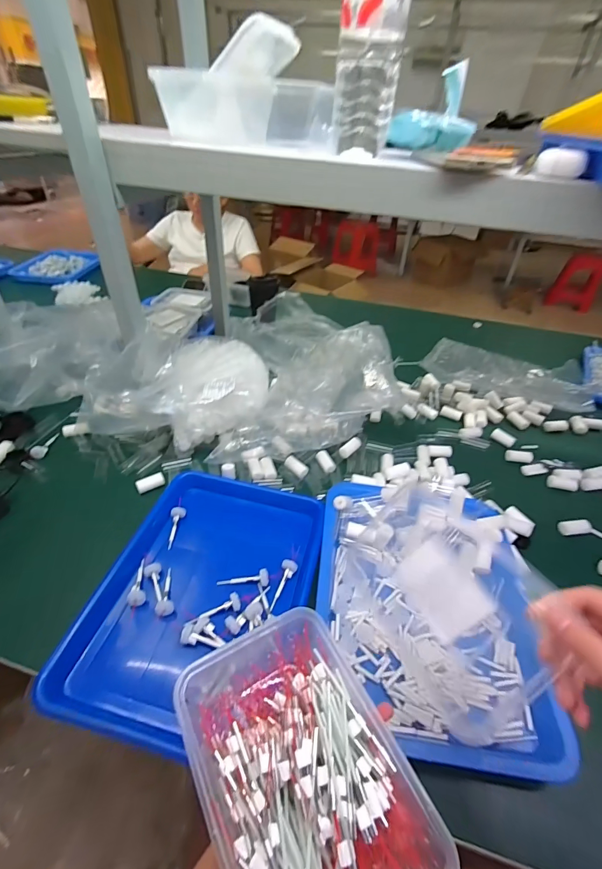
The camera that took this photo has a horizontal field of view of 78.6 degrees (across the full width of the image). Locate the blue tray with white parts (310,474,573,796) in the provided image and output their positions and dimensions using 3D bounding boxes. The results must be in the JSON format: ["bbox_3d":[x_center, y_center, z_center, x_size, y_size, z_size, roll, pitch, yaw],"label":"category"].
[{"bbox_3d":[0.161,0.203,0.468,0.269,0.043,0.321,8,41,4],"label":"blue tray with white parts"}]

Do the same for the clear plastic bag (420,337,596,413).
[{"bbox_3d":[0.506,-0.158,0.910,0.360,0.061,0.238,16,31,16],"label":"clear plastic bag"}]

